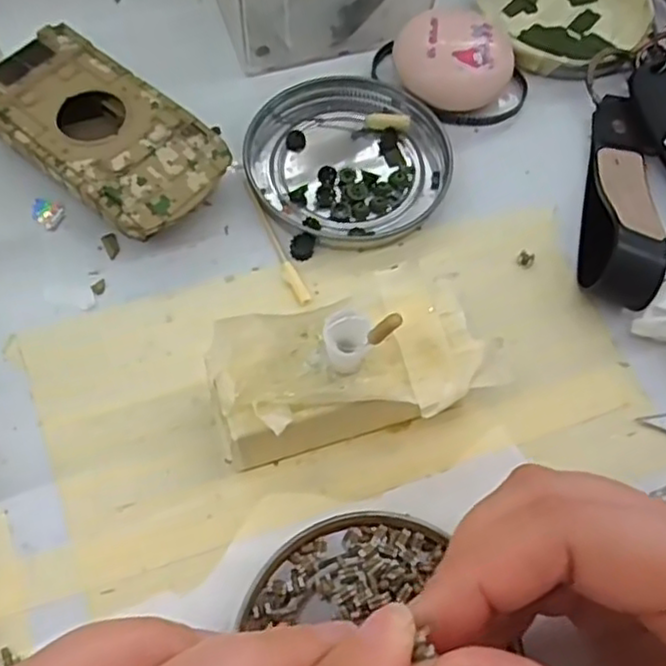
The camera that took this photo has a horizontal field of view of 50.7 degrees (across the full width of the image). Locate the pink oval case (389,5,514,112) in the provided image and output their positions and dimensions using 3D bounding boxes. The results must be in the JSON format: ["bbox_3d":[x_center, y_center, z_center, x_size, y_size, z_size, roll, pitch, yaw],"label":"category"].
[{"bbox_3d":[0.049,-0.112,0.292,0.047,0.023,0.042,10,63,3],"label":"pink oval case"}]

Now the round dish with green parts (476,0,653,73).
[{"bbox_3d":[0.107,-0.149,0.322,0.070,0.013,0.080,-15,65,-10],"label":"round dish with green parts"}]

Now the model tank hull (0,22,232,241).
[{"bbox_3d":[-0.086,-0.071,0.265,0.094,0.026,0.051,36,67,15],"label":"model tank hull"}]

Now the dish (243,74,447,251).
[{"bbox_3d":[0.006,-0.069,0.277,0.077,0.010,0.073,1,63,-2],"label":"dish"}]

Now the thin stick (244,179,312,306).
[{"bbox_3d":[-0.022,-0.034,0.259,0.006,0.006,0.054,-23,66,-13],"label":"thin stick"}]

